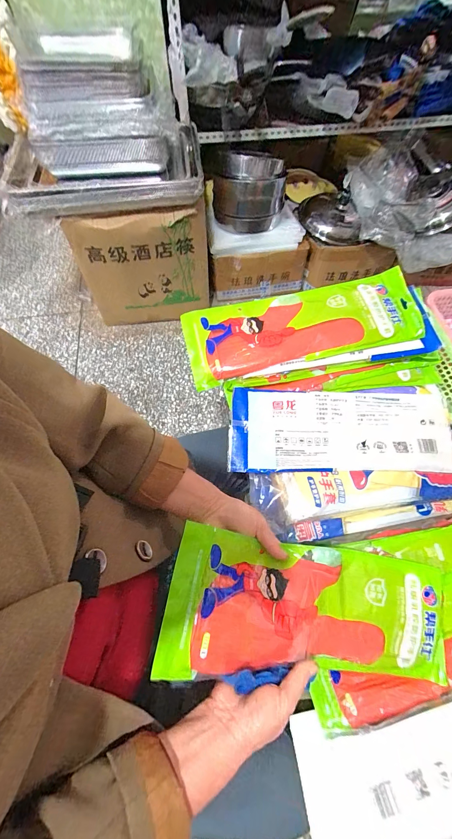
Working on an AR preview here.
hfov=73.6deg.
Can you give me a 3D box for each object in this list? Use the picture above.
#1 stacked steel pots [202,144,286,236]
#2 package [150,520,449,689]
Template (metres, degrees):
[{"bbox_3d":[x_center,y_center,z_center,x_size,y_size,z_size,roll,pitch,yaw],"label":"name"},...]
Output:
[{"bbox_3d":[0.086,-0.930,1.218,0.311,0.219,0.258,-13,63,-6],"label":"stacked steel pots"},{"bbox_3d":[0.127,0.249,0.399,0.413,0.049,0.148,16,61,-18],"label":"package"}]

